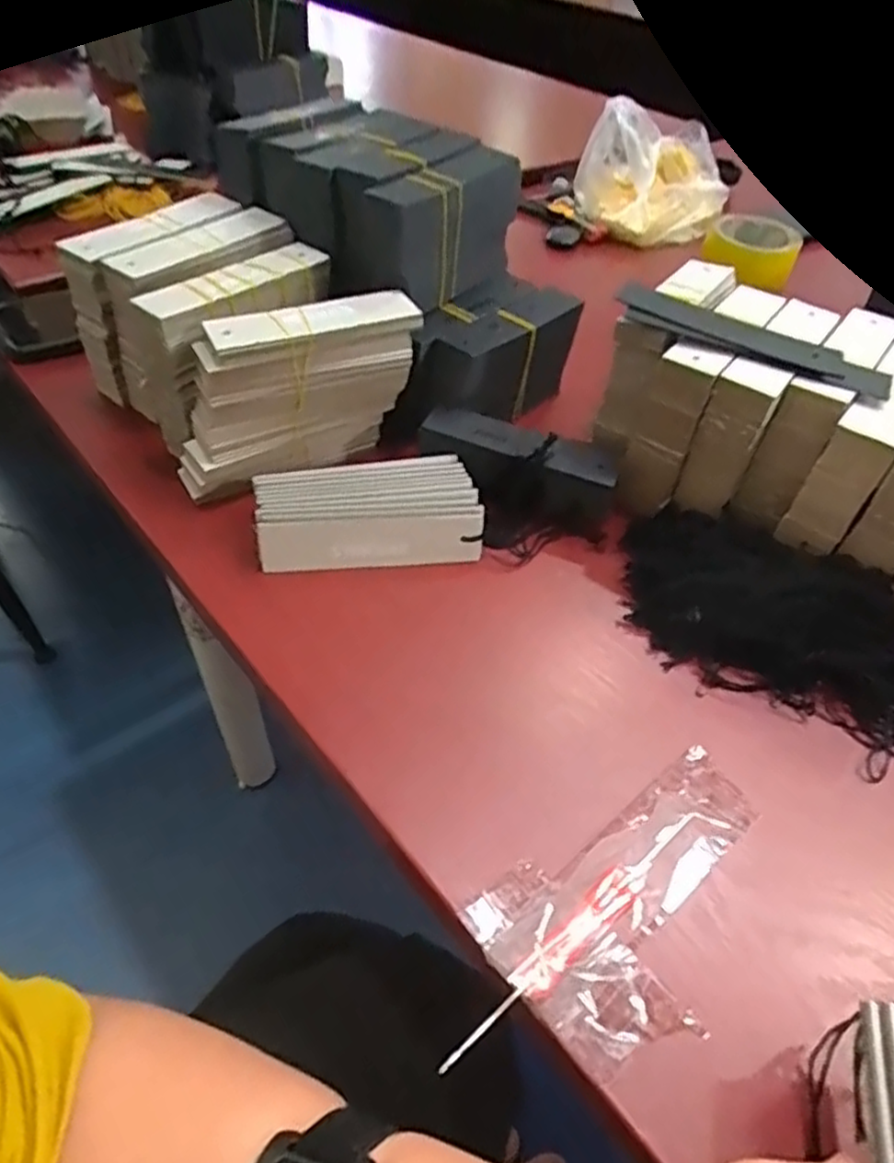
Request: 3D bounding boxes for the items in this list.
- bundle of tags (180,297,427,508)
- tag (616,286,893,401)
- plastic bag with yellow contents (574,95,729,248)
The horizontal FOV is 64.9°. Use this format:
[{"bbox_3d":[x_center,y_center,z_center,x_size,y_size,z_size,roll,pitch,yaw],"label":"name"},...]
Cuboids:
[{"bbox_3d":[-0.093,-0.116,0.434,0.147,0.092,0.039,-21,52,-23],"label":"bundle of tags"},{"bbox_3d":[0.174,-0.138,0.401,0.154,0.014,0.026,23,49,16],"label":"tag"},{"bbox_3d":[0.230,-0.455,0.785,0.168,0.095,0.127,17,48,11],"label":"plastic bag with yellow contents"}]

